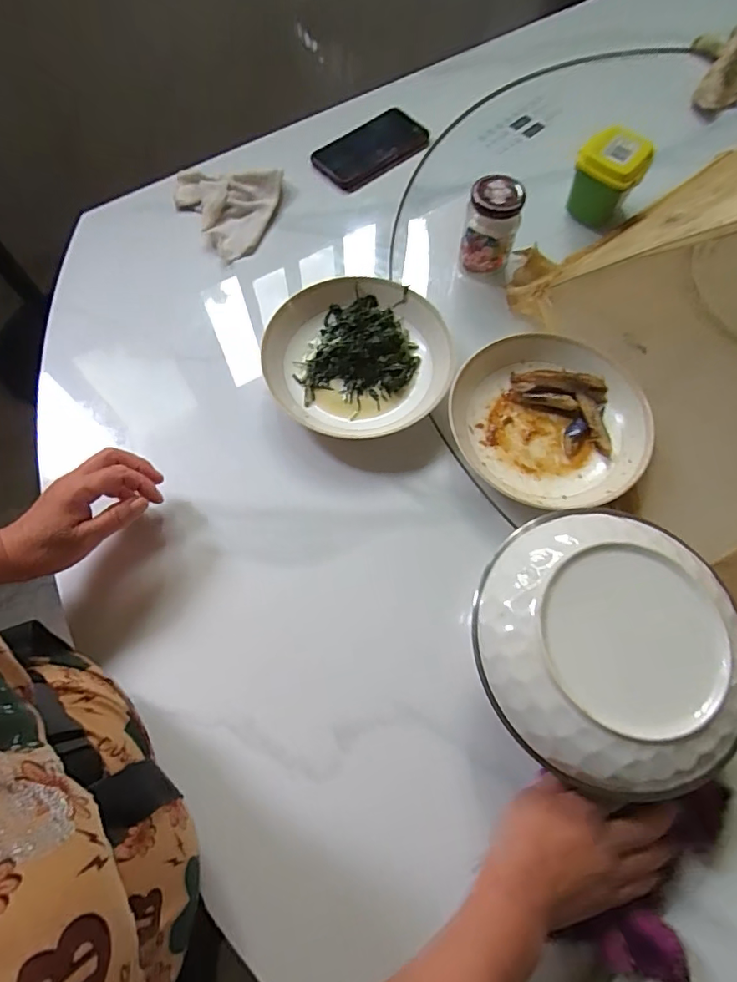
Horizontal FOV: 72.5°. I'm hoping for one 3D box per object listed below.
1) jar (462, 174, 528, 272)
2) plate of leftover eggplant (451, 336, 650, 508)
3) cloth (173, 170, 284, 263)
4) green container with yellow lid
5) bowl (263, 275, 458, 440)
[{"bbox_3d":[0.140,-0.304,0.582,0.057,0.110,0.057,-1,63,1],"label":"jar"},{"bbox_3d":[0.183,-0.075,0.518,0.188,0.041,0.189,2,66,-4],"label":"plate of leftover eggplant"},{"bbox_3d":[-0.195,-0.357,0.641,0.138,0.024,0.130,9,64,6],"label":"cloth"},{"bbox_3d":[0.297,-0.393,0.636,0.081,0.085,0.090,28,67,8],"label":"green container with yellow lid"},{"bbox_3d":[-0.009,-0.148,0.544,0.189,0.045,0.185,2,66,-4],"label":"bowl"}]

